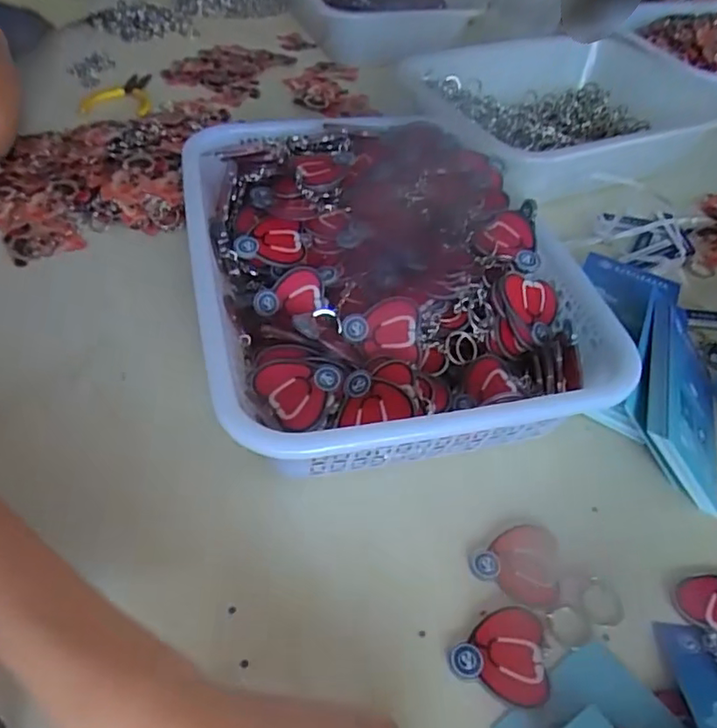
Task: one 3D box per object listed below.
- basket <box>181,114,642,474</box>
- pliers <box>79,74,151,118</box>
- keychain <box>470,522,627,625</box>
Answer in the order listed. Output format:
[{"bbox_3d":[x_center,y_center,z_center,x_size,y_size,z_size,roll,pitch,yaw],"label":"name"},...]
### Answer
[{"bbox_3d":[0.015,-0.075,0.472,0.271,0.100,0.358,-8,48,-13],"label":"basket"},{"bbox_3d":[-0.291,-0.318,0.727,0.078,0.013,0.110,-4,48,-9],"label":"pliers"},{"bbox_3d":[0.113,0.122,0.363,0.087,0.004,0.053,12,47,5],"label":"keychain"}]

